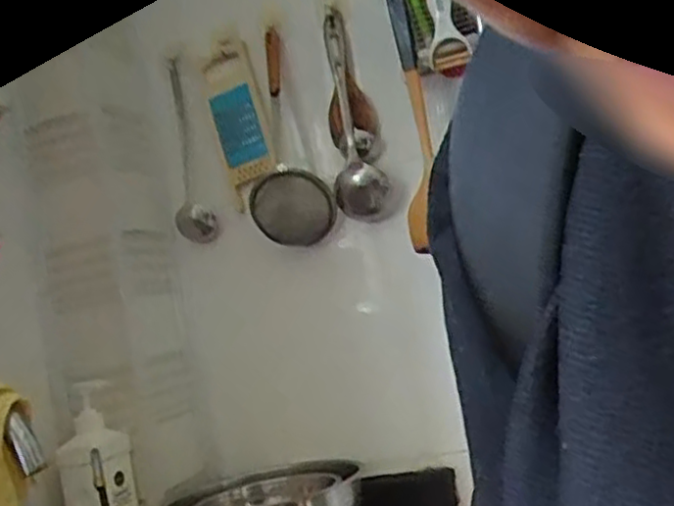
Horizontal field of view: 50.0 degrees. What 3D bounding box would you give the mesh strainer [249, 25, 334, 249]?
[{"bbox_3d":[-0.089,-0.194,1.246,0.139,0.358,0.131,-7,-3,-1],"label":"mesh strainer"}]

